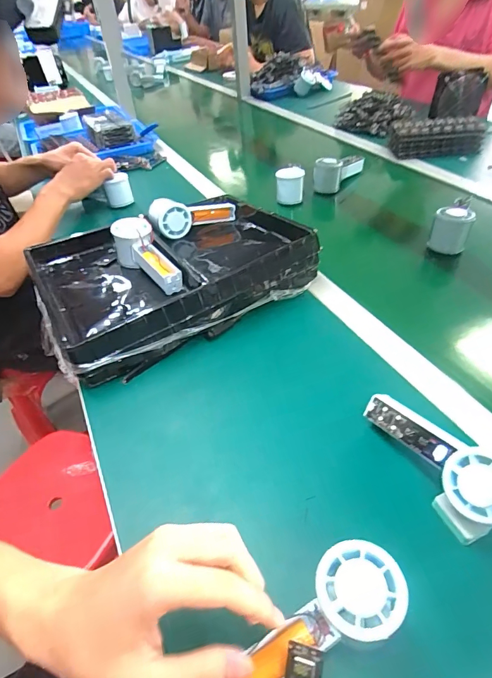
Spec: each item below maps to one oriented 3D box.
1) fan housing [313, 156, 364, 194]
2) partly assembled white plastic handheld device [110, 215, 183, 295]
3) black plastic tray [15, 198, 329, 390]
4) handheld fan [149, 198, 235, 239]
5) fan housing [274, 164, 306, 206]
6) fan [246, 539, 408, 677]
[{"bbox_3d":[0.206,-0.378,0.879,0.062,0.067,0.134,22,50,27],"label":"fan housing"},{"bbox_3d":[-0.142,-0.116,0.585,0.058,0.059,0.151,-30,61,-23],"label":"partly assembled white plastic handheld device"},{"bbox_3d":[-0.109,-0.112,0.617,0.379,0.073,0.293,-25,46,-19],"label":"black plastic tray"},{"bbox_3d":[-0.094,-0.220,0.701,0.153,0.051,0.062,-17,42,-31],"label":"handheld fan"},{"bbox_3d":[0.092,-0.320,0.831,0.058,0.057,0.054,1,43,8],"label":"fan housing"},{"bbox_3d":[0.040,0.197,0.266,0.149,0.030,0.054,-35,48,-6],"label":"fan"}]

